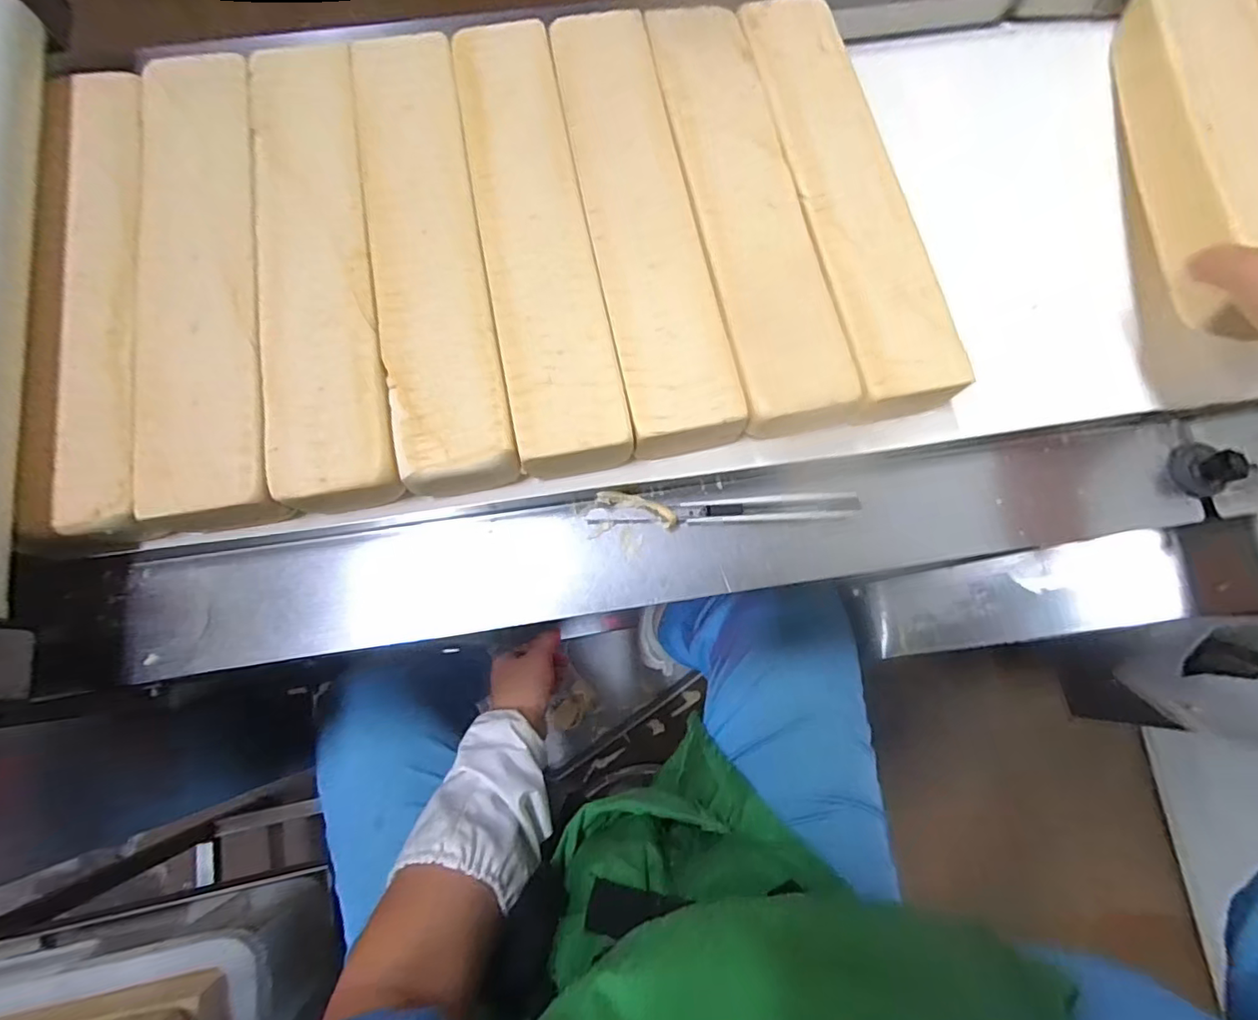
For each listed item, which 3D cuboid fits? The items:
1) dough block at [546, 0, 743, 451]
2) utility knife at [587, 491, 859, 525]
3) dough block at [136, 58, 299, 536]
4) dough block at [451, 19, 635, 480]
[{"bbox_3d":[0.008,-0.213,0.436,0.081,0.054,0.356,-11,77,-5],"label":"dough block"},{"bbox_3d":[0.069,0.001,0.408,0.187,0.011,0.016,-3,76,-3],"label":"utility knife"},{"bbox_3d":[-0.301,-0.157,0.410,0.084,0.044,0.364,-11,76,-4],"label":"dough block"},{"bbox_3d":[-0.066,-0.198,0.432,0.080,0.054,0.364,-11,76,-4],"label":"dough block"}]

